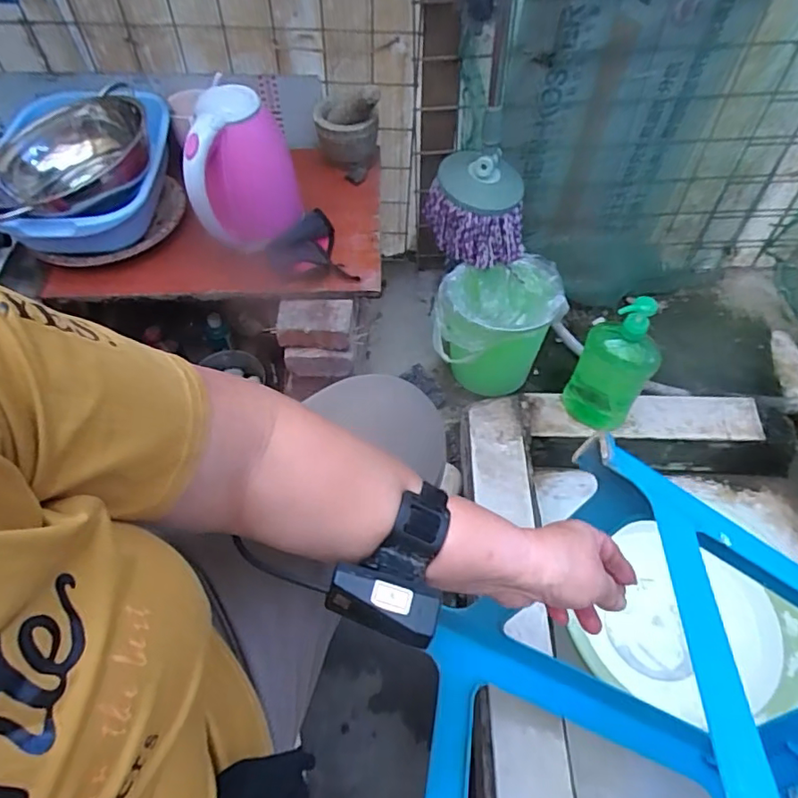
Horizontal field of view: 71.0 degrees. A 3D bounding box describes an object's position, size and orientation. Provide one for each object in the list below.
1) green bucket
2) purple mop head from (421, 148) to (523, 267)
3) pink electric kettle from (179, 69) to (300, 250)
[{"bbox_3d":[0.193,-0.144,1.134,0.245,0.210,0.209,-3,55,-1],"label":"green bucket"},{"bbox_3d":[0.151,-0.373,1.068,0.163,0.184,0.171,0,55,1],"label":"purple mop head"},{"bbox_3d":[-0.231,-0.333,0.837,0.137,0.199,0.140,0,55,1],"label":"pink electric kettle"}]

